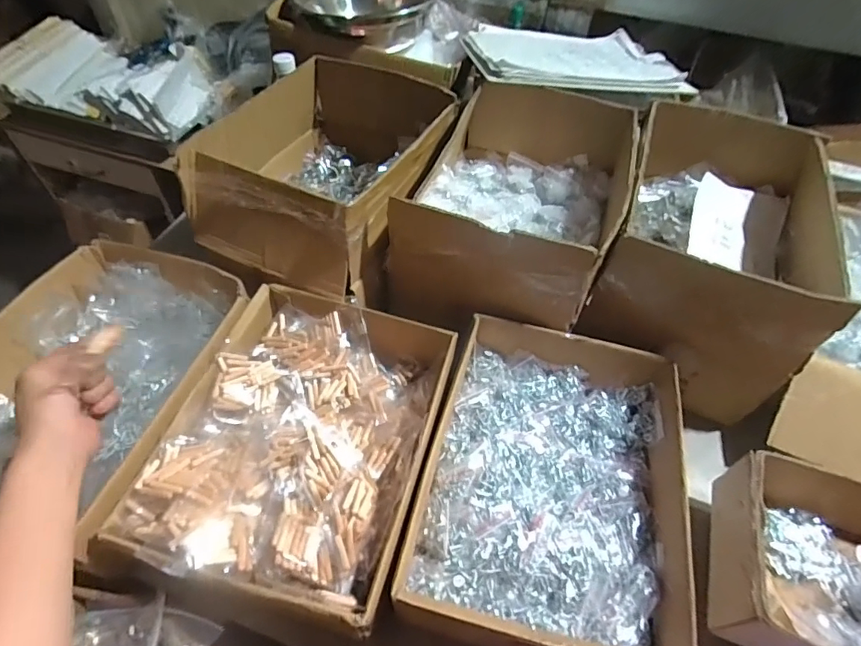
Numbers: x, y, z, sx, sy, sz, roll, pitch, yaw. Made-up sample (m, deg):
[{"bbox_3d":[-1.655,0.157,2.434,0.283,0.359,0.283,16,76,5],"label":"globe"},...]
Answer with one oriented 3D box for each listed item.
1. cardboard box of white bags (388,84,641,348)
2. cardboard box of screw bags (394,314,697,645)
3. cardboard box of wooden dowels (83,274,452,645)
[{"bbox_3d":[0.119,-0.176,0.656,0.247,0.172,0.356,16,57,11],"label":"cardboard box of white bags"},{"bbox_3d":[0.125,0.168,0.510,0.242,0.114,0.333,14,57,10],"label":"cardboard box of screw bags"},{"bbox_3d":[-0.129,0.114,0.521,0.254,0.118,0.344,13,56,9],"label":"cardboard box of wooden dowels"}]

